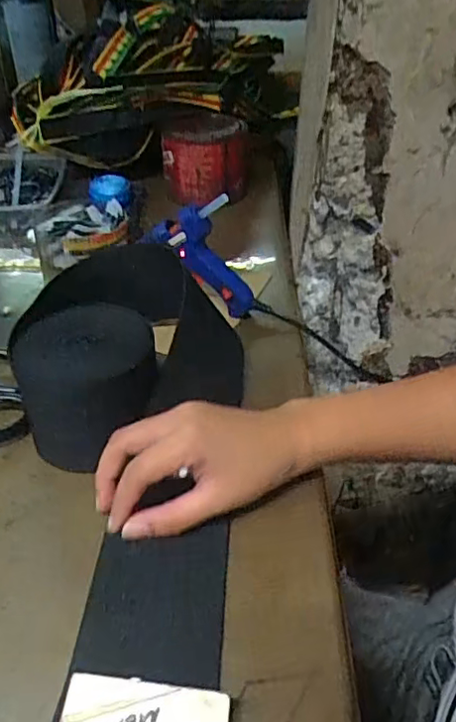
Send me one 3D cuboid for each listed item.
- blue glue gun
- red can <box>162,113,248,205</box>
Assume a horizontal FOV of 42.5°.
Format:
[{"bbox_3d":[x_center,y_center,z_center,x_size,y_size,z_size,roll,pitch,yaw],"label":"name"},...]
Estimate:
[{"bbox_3d":[-0.009,-0.093,0.534,0.090,0.111,0.034,-24,23,36],"label":"blue glue gun"},{"bbox_3d":[-0.029,-0.259,0.753,0.104,0.098,0.109,1,39,-1],"label":"red can"}]

